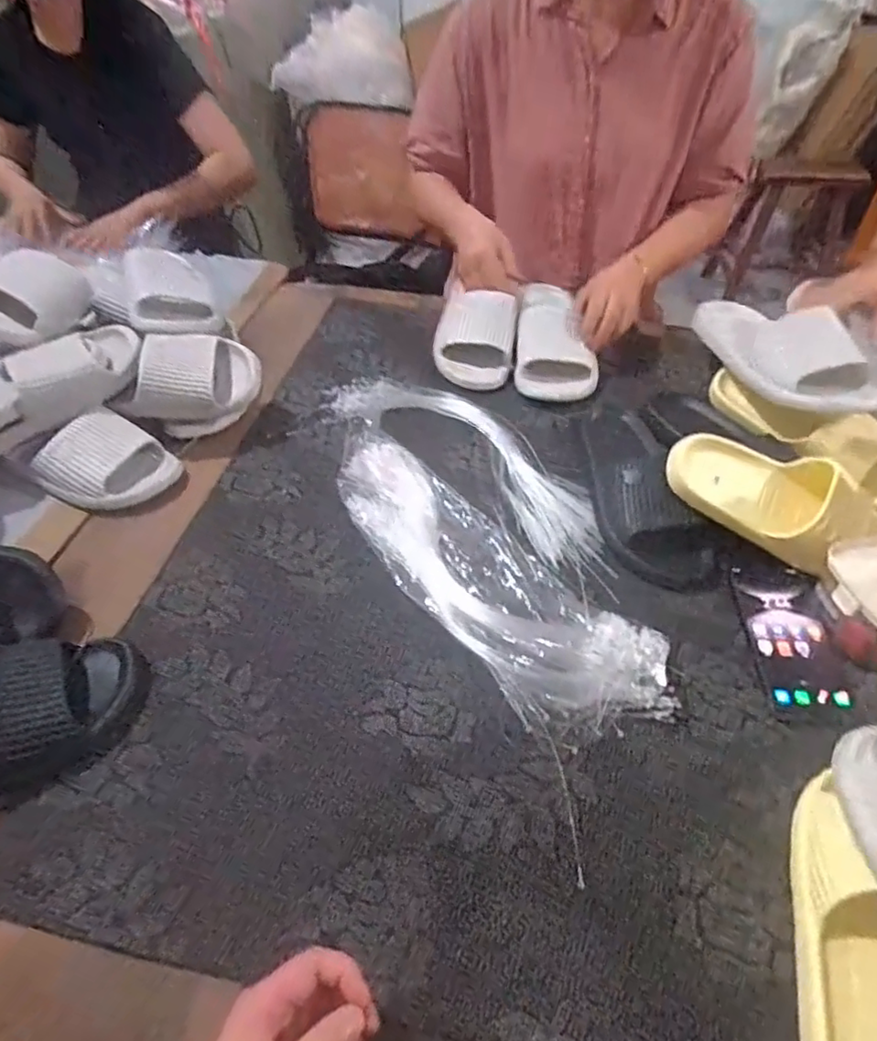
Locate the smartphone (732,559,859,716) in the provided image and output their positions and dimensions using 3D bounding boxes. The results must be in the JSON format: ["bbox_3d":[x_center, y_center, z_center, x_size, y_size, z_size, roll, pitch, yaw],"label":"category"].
[{"bbox_3d":[0.335,0.104,0.589,0.081,0.010,0.164,2,49,2],"label":"smartphone"}]

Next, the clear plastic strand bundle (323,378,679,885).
[{"bbox_3d":[0.050,-0.002,0.669,0.233,0.026,0.556,-22,52,-18],"label":"clear plastic strand bundle"}]

